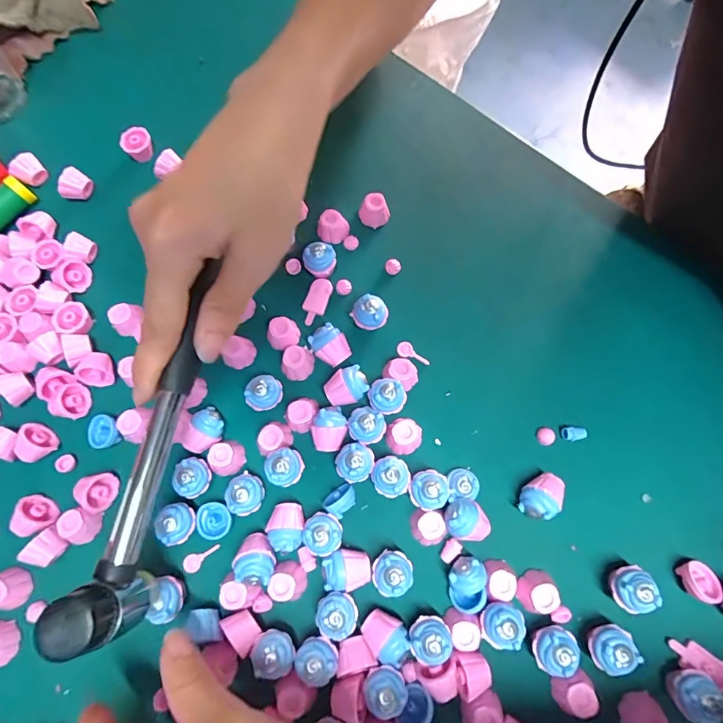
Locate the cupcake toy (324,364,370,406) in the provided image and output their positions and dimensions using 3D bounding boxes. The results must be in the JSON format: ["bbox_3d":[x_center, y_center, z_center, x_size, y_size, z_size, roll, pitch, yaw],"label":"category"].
[{"bbox_3d":[-0.009,0.015,0.259,0.024,0.016,0.020,-24,73,-9],"label":"cupcake toy"}]

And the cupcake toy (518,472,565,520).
[{"bbox_3d":[0.096,0.073,0.240,0.025,0.019,0.019,-33,74,-11],"label":"cupcake toy"}]

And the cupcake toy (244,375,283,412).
[{"bbox_3d":[-0.056,0.019,0.258,0.020,0.022,0.020,-3,71,-2],"label":"cupcake toy"}]

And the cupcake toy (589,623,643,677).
[{"bbox_3d":[0.120,0.138,0.216,0.019,0.022,0.020,0,70,-1],"label":"cupcake toy"}]

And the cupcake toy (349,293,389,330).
[{"bbox_3d":[0.005,-0.028,0.270,0.021,0.022,0.019,9,71,2],"label":"cupcake toy"}]

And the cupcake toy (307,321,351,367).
[{"bbox_3d":[-0.018,-0.009,0.267,0.019,0.016,0.023,-36,75,-12],"label":"cupcake toy"}]

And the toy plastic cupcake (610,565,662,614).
[{"bbox_3d":[0.133,0.113,0.224,0.017,0.024,0.020,-8,71,-4],"label":"toy plastic cupcake"}]

